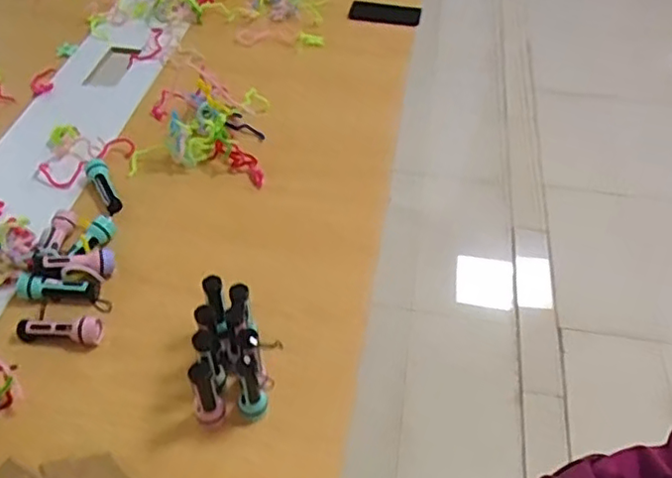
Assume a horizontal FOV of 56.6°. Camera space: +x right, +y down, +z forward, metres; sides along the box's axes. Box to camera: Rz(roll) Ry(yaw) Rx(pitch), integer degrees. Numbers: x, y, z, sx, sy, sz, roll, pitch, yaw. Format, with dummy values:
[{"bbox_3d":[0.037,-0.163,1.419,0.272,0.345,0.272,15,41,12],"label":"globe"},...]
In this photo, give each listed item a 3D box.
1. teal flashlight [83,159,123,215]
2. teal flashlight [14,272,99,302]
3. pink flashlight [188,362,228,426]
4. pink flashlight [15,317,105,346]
[{"bbox_3d":[-0.372,-0.086,0.999,0.031,0.033,0.103,-23,52,-20],"label":"teal flashlight"},{"bbox_3d":[-0.385,0.068,0.862,0.104,0.032,0.026,7,47,-12],"label":"teal flashlight"},{"bbox_3d":[-0.147,0.179,0.719,0.033,0.096,0.033,0,48,0],"label":"pink flashlight"},{"bbox_3d":[-0.358,0.119,0.813,0.105,0.030,0.031,1,48,0],"label":"pink flashlight"}]

